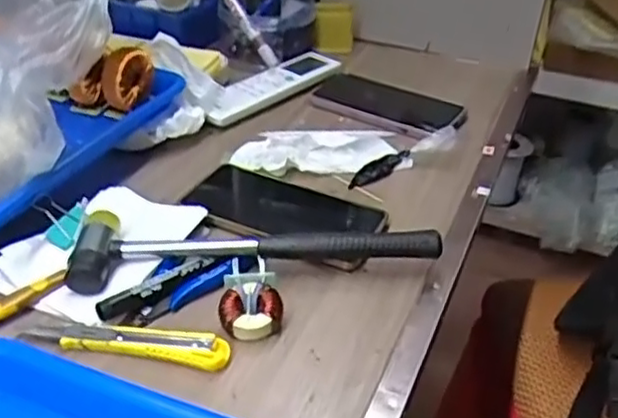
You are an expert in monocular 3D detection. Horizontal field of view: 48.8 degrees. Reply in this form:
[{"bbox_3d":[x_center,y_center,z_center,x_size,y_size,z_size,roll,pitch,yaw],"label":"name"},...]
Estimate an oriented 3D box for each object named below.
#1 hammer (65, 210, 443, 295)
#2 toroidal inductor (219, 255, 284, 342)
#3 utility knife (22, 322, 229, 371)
[{"bbox_3d":[-0.039,0.024,0.512,0.266,0.036,0.069,-2,35,-6],"label":"hammer"},{"bbox_3d":[-0.039,0.063,0.470,0.042,0.019,0.051,3,54,-2],"label":"toroidal inductor"},{"bbox_3d":[-0.119,0.086,0.449,0.135,0.012,0.023,7,35,6],"label":"utility knife"}]

